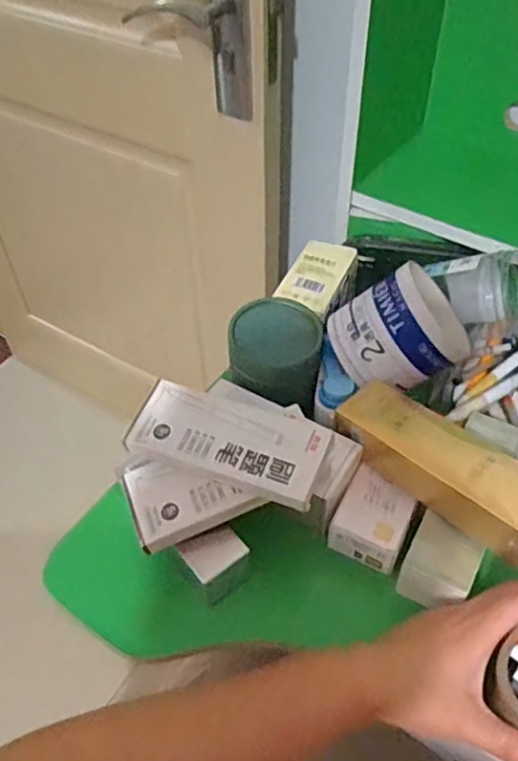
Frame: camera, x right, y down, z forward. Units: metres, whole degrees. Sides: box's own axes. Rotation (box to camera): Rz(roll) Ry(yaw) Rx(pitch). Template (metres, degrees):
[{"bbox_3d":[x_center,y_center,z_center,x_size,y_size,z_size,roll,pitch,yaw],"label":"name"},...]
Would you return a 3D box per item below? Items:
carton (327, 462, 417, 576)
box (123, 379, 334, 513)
[{"bbox_3d":[0.092,0.110,0.506,0.054,0.029,0.073,22,53,20],"label":"carton"},{"bbox_3d":[-0.024,0.047,0.489,0.151,0.027,0.066,16,51,15],"label":"box"}]

